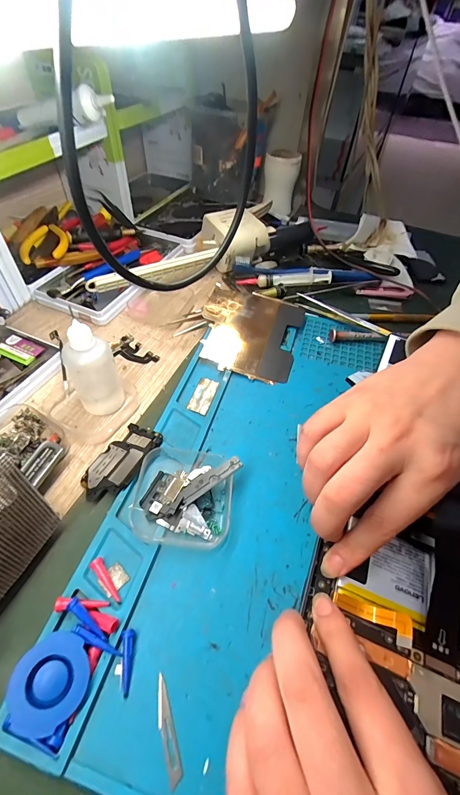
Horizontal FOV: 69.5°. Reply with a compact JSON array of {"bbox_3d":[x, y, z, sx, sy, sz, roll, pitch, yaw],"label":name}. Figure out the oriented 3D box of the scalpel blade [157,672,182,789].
[{"bbox_3d":[-0.030,0.158,0.159,0.007,0.004,0.040,-14,53,-15],"label":"scalpel blade"}]

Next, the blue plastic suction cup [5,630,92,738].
[{"bbox_3d":[-0.087,0.138,0.161,0.035,0.014,0.033,3,52,-4],"label":"blue plastic suction cup"}]

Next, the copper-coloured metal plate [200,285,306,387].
[{"bbox_3d":[0.020,-0.068,0.337,0.099,0.006,0.112,16,56,1],"label":"copper-coloured metal plate"}]

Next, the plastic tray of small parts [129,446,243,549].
[{"bbox_3d":[-0.029,0.063,0.225,0.063,0.020,0.068,10,51,4],"label":"plastic tray of small parts"}]

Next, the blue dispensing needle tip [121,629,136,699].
[{"bbox_3d":[-0.054,0.138,0.172,0.006,0.004,0.028,-3,51,-7],"label":"blue dispensing needle tip"}]

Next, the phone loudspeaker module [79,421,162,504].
[{"bbox_3d":[-0.081,0.047,0.245,0.037,0.007,0.064,14,48,29],"label":"phone loudspeaker module"}]

